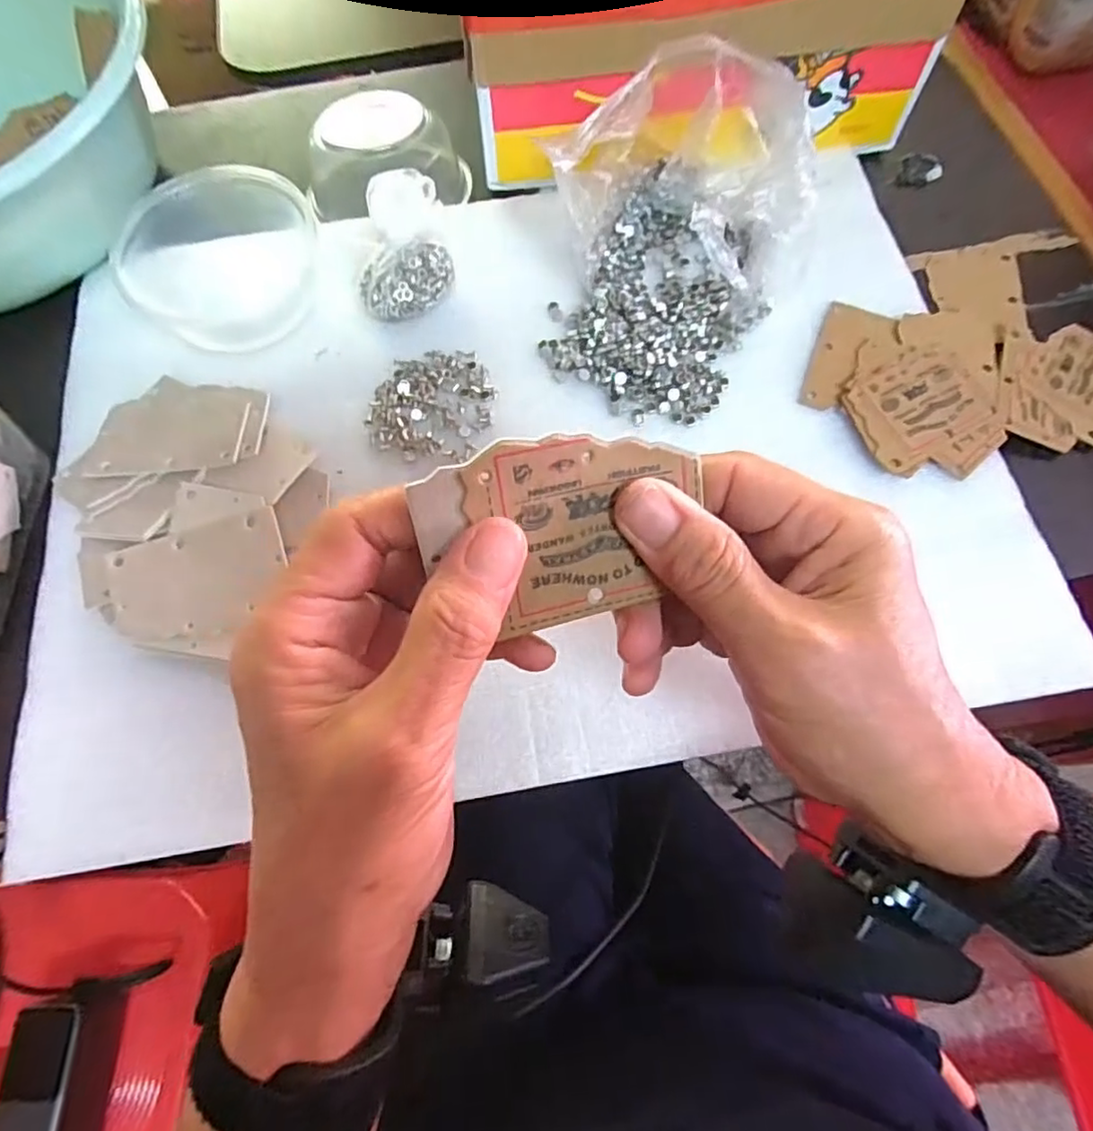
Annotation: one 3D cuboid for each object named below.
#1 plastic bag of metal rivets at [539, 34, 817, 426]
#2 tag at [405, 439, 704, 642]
[{"bbox_3d":[0.068,-0.185,0.345,0.131,0.090,0.175,27,73,9],"label":"plastic bag of metal rivets"},{"bbox_3d":[0.006,-0.009,0.180,0.079,0.054,0.004,-12,22,-13],"label":"tag"}]

